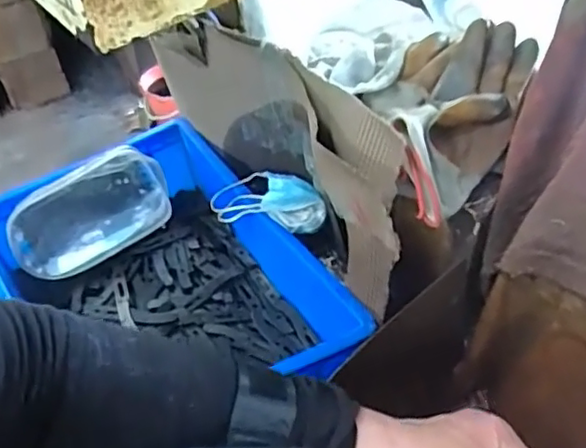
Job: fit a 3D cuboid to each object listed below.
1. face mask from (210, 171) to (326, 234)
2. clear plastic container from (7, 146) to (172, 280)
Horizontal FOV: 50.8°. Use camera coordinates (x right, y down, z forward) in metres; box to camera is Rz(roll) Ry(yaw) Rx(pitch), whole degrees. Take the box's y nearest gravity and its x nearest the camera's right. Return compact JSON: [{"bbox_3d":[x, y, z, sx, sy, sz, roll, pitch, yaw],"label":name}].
[{"bbox_3d":[-0.030,-0.027,0.698,0.133,0.045,0.053,12,48,13],"label":"face mask"},{"bbox_3d":[-0.256,-0.013,0.788,0.195,0.112,0.055,-31,12,-9],"label":"clear plastic container"}]

